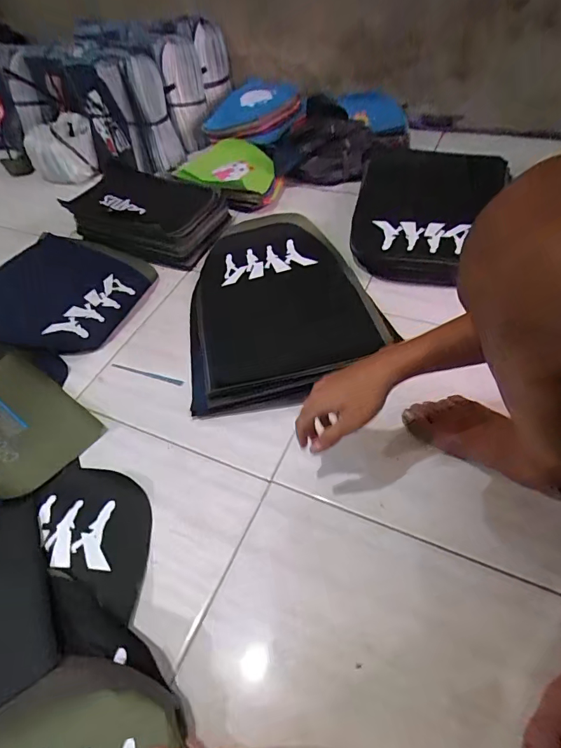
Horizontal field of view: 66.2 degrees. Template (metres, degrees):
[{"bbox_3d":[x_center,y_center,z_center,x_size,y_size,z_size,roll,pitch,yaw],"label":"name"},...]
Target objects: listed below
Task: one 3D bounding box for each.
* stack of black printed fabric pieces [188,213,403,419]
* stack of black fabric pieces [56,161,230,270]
[{"bbox_3d":[-0.002,-0.146,0.839,0.365,0.047,0.466,-10,51,-2],"label":"stack of black printed fabric pieces"},{"bbox_3d":[-0.309,-0.378,1.015,0.359,0.100,0.213,21,56,21],"label":"stack of black fabric pieces"}]

